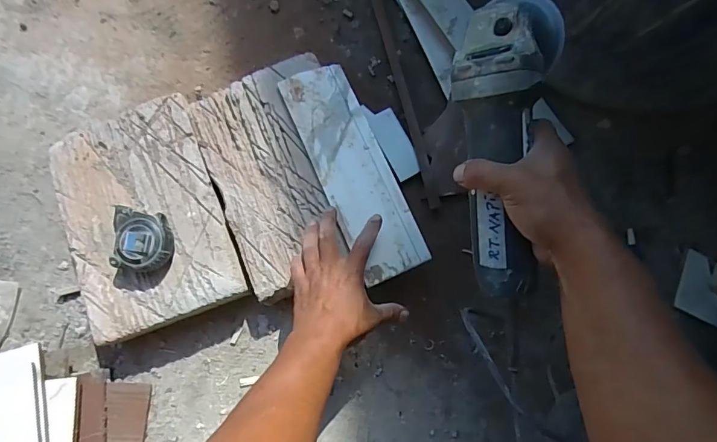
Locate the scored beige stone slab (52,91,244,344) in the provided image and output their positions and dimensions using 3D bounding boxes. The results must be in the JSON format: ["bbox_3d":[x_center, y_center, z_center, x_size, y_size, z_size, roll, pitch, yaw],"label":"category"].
[{"bbox_3d":[-0.288,-0.007,0.599,0.195,0.017,0.290,-20,80,-3],"label":"scored beige stone slab"}]

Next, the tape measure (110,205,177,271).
[{"bbox_3d":[-0.275,0.024,0.572,0.073,0.039,0.080,6,80,1],"label":"tape measure"}]

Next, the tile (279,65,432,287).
[{"bbox_3d":[-0.007,-0.070,0.594,0.092,0.006,0.299,-26,80,-4],"label":"tile"}]

